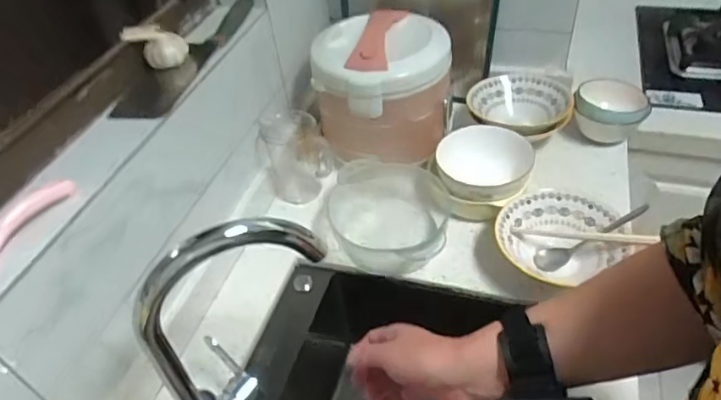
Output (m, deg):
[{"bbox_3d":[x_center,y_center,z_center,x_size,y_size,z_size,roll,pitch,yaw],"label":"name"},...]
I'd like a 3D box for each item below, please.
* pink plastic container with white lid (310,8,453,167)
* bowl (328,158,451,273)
[{"bbox_3d":[0.036,-0.191,0.947,0.216,0.202,0.201,-7,43,0],"label":"pink plastic container with white lid"},{"bbox_3d":[0.044,0.031,0.849,0.173,0.078,0.183,-4,43,4],"label":"bowl"}]

